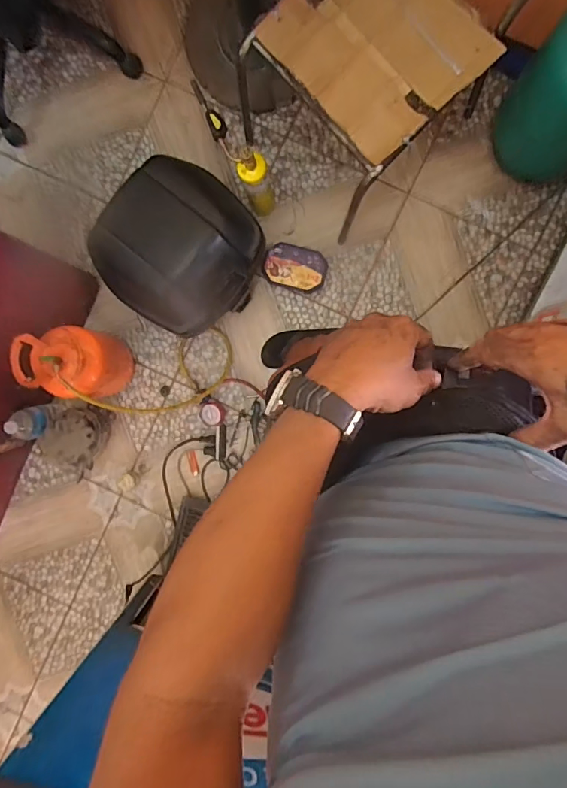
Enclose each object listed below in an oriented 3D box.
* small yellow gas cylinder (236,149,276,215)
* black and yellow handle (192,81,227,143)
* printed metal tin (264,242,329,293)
[{"bbox_3d":[-0.073,-0.576,1.242,0.081,0.307,0.094,-12,92,3],"label":"small yellow gas cylinder"},{"bbox_3d":[-0.176,-0.683,1.103,0.037,0.036,0.157,-24,91,3],"label":"black and yellow handle"},{"bbox_3d":[0.036,-0.369,1.362,0.181,0.081,0.118,16,93,2],"label":"printed metal tin"}]

